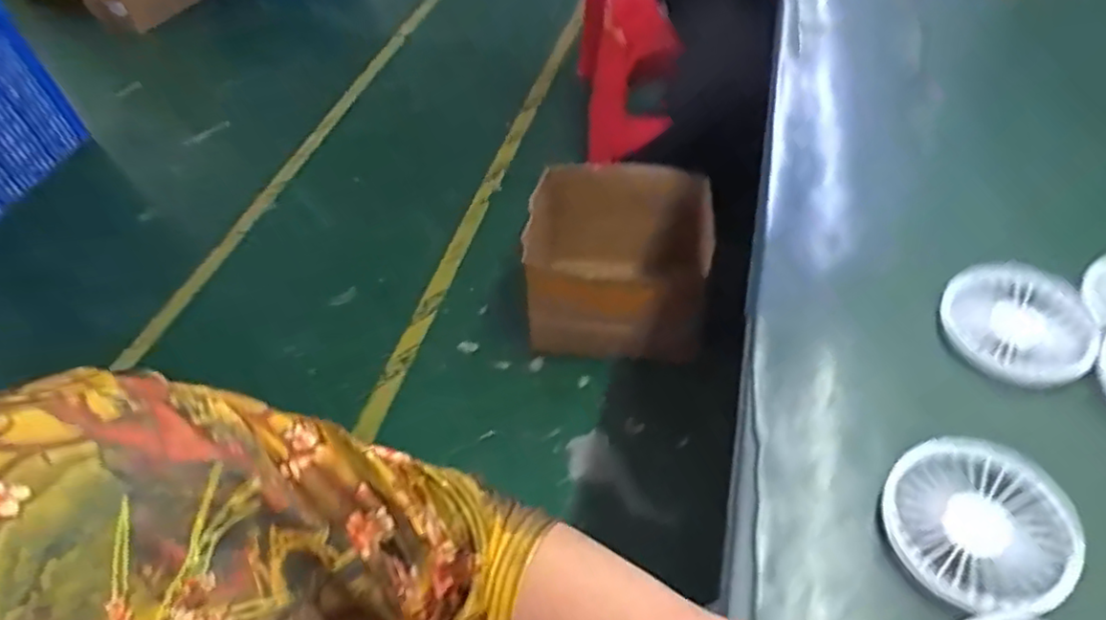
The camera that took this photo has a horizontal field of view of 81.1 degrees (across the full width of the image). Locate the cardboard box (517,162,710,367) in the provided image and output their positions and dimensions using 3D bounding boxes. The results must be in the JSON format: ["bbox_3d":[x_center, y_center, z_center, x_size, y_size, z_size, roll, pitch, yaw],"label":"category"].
[{"bbox_3d":[0.122,-0.092,1.252,0.346,0.214,0.310,2,50,6],"label":"cardboard box"}]

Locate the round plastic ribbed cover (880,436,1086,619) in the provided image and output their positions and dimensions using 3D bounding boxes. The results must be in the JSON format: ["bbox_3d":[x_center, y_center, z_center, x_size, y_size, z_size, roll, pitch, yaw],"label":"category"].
[{"bbox_3d":[0.226,0.112,0.342,0.088,0.015,0.088,-2,50,2],"label":"round plastic ribbed cover"}]

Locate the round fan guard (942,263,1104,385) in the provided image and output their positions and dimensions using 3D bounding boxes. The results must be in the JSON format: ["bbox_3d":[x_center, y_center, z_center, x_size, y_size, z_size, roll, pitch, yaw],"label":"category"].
[{"bbox_3d":[0.305,0.003,0.426,0.080,0.019,0.097,13,52,14],"label":"round fan guard"}]

